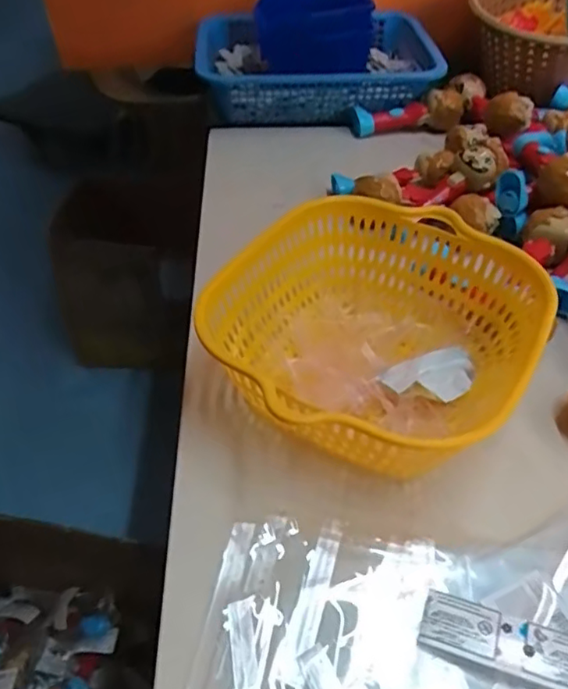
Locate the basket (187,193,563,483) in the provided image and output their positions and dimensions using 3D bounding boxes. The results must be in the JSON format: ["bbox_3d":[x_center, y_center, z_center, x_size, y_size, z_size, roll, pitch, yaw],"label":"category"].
[{"bbox_3d":[0.062,-0.009,0.397,0.215,0.092,0.215,-3,45,3],"label":"basket"}]

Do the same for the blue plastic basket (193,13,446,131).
[{"bbox_3d":[0.039,-0.354,0.752,0.296,0.064,0.211,2,46,2],"label":"blue plastic basket"}]

